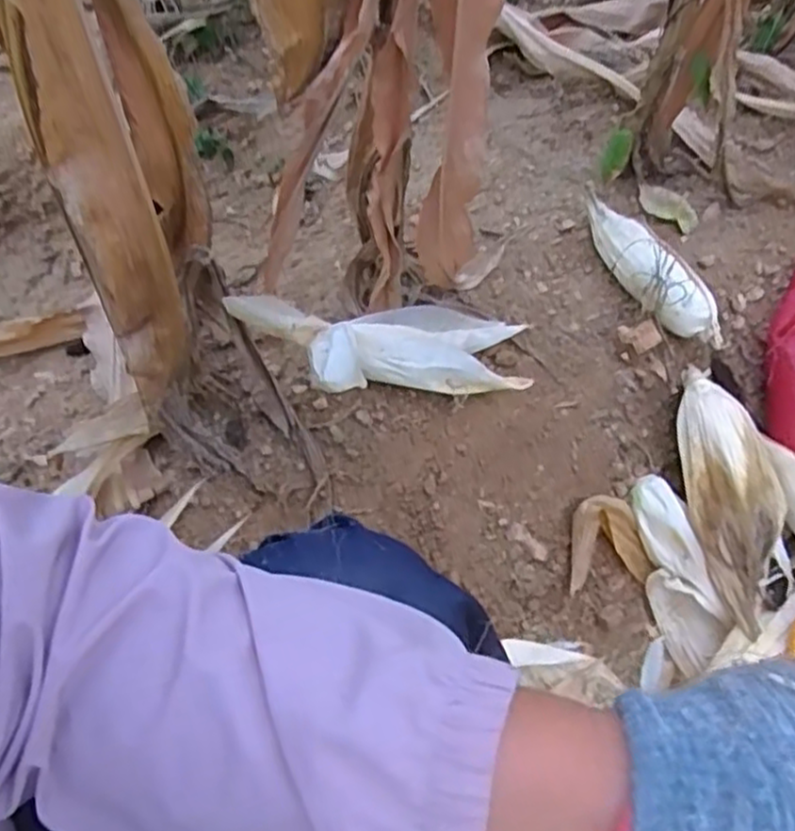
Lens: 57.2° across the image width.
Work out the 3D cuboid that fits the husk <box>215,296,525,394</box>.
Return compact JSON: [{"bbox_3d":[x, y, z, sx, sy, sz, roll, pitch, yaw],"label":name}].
[{"bbox_3d":[-0.023,-0.078,0.745,0.313,0.074,0.116,4,55,-25],"label":"husk"}]

